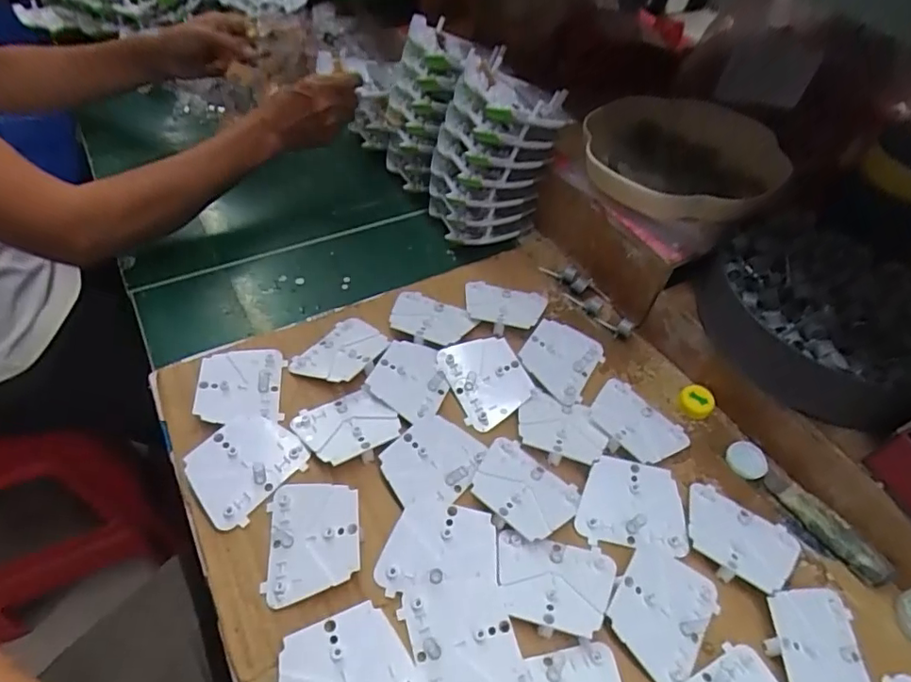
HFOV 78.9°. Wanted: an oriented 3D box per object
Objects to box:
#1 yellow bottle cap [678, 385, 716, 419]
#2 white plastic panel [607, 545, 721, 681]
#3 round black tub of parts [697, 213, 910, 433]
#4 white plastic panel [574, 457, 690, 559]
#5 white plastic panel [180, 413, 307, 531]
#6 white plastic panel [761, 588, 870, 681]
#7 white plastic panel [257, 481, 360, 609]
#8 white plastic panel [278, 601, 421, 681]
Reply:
[{"bbox_3d":[0.223,0.055,0.509,0.030,0.013,0.033,3,50,-4],"label":"yellow bottle cap"},{"bbox_3d":[0.143,0.185,0.380,0.065,0.006,0.081,38,52,12],"label":"white plastic panel"},{"bbox_3d":[0.331,-0.024,0.489,0.179,0.050,0.193,3,50,-4],"label":"round black tub of parts"},{"bbox_3d":[0.136,0.124,0.425,0.079,0.006,0.067,9,50,1],"label":"white plastic panel"},{"bbox_3d":[-0.161,0.093,0.420,0.065,0.011,0.080,34,55,20],"label":"white plastic panel"},{"bbox_3d":[0.244,0.205,0.368,0.065,0.010,0.080,8,50,1],"label":"white plastic panel"},{"bbox_3d":[-0.101,0.139,0.390,0.066,0.005,0.080,-11,53,4],"label":"white plastic panel"},{"bbox_3d":[-0.068,0.202,0.334,0.080,0.010,0.065,-16,54,-19],"label":"white plastic panel"}]

